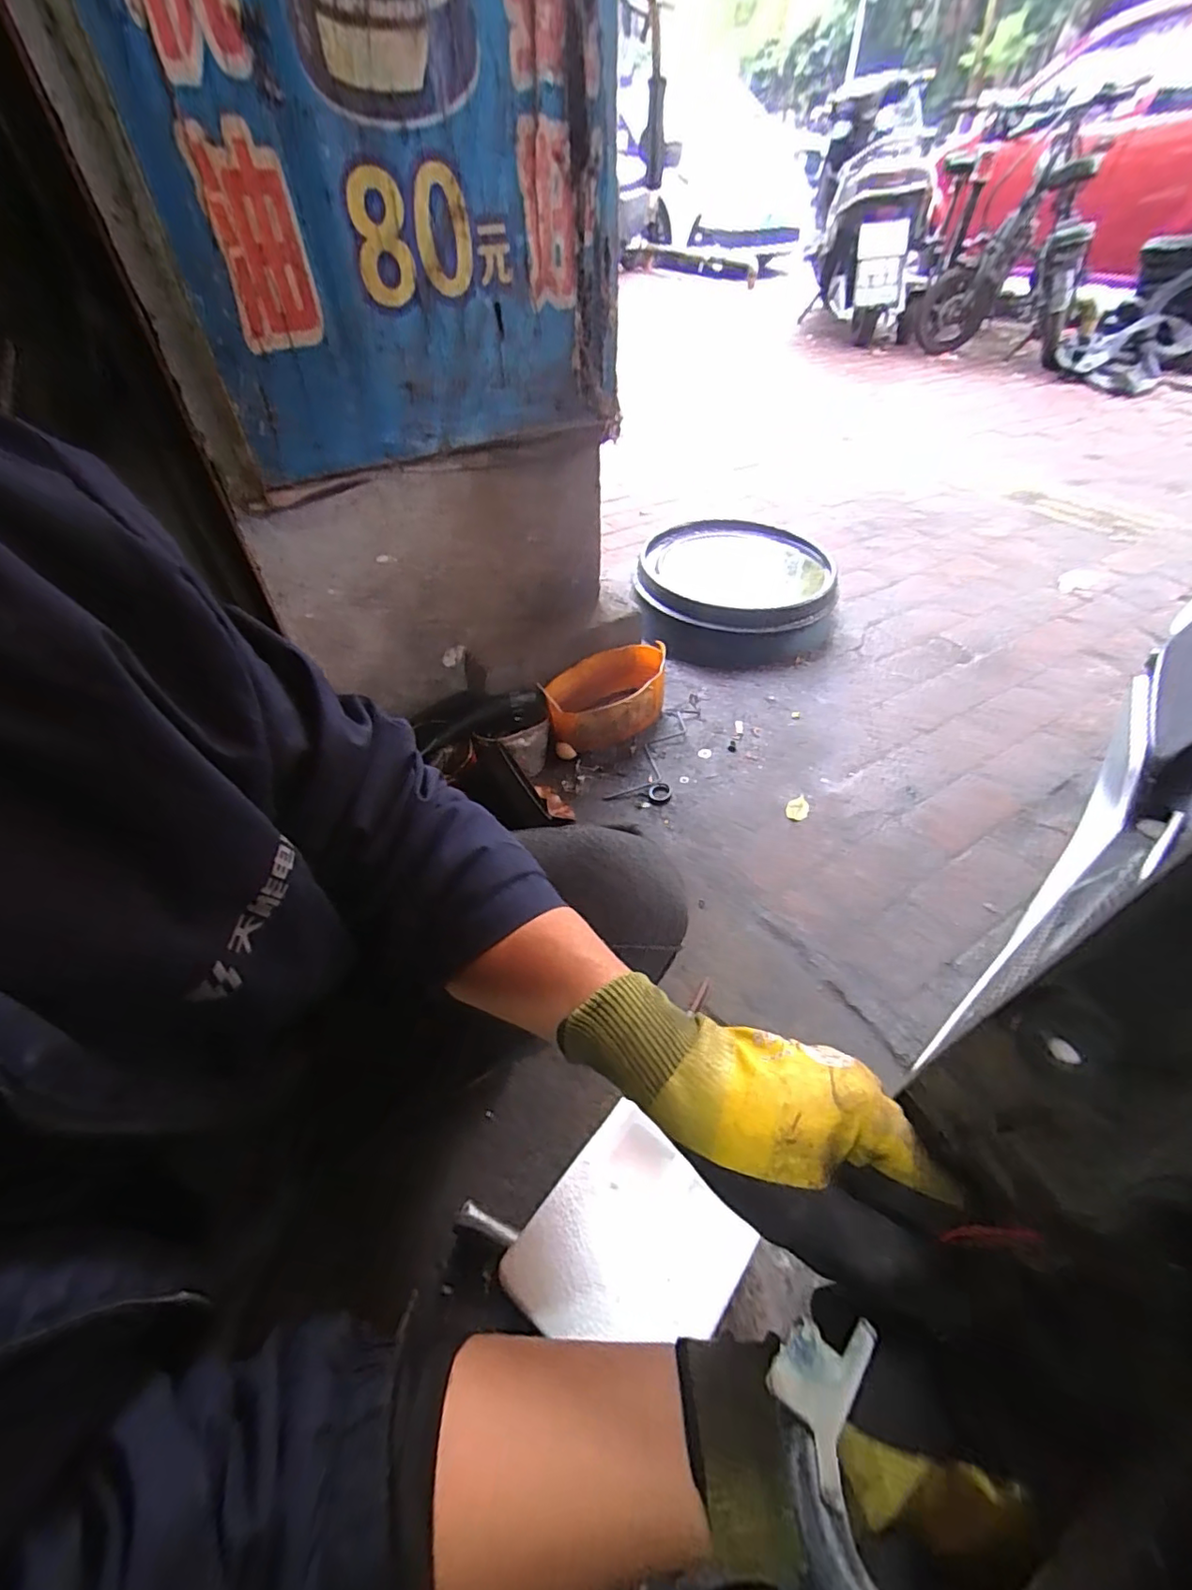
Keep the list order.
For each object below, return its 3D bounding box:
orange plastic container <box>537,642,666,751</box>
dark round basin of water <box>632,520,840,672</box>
[{"bbox_3d":[0.025,-0.160,1.021,0.220,0.134,0.112,-28,52,-23],"label":"orange plastic container"},{"bbox_3d":[0.303,-0.435,1.256,0.407,0.135,0.399,15,49,15],"label":"dark round basin of water"}]

